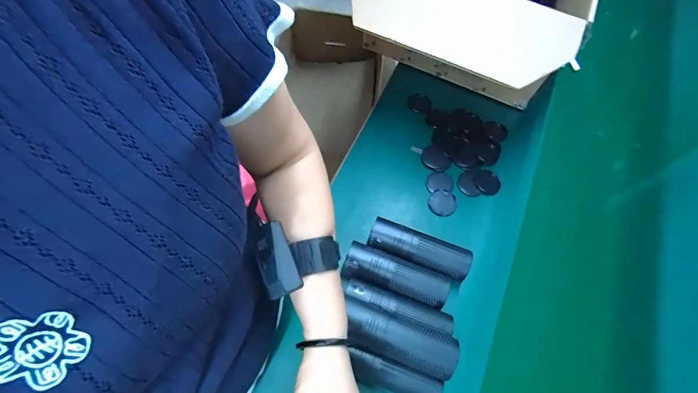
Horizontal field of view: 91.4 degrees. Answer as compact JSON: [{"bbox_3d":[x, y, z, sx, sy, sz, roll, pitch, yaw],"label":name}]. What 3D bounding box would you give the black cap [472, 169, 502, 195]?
[{"bbox_3d":[0.262,-0.026,0.649,0.049,0.008,0.050,1,64,-3],"label":"black cap"}]

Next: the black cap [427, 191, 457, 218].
[{"bbox_3d":[0.171,0.012,0.623,0.049,0.004,0.052,1,64,-3],"label":"black cap"}]

